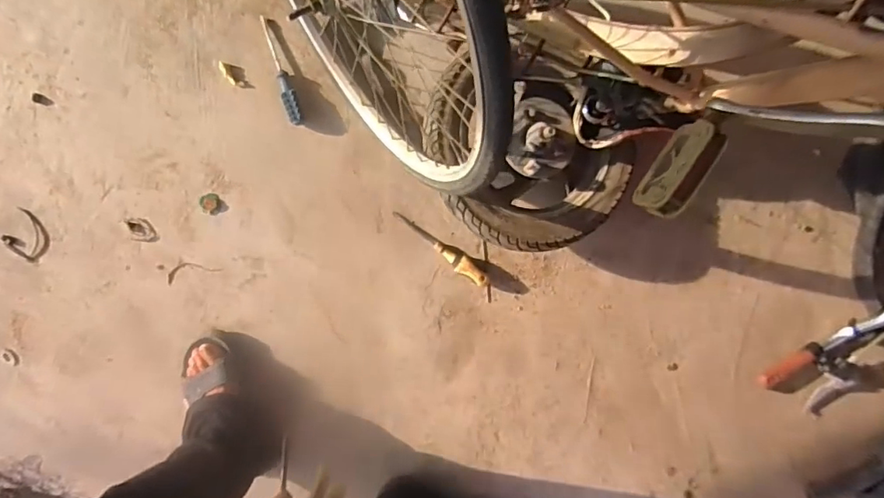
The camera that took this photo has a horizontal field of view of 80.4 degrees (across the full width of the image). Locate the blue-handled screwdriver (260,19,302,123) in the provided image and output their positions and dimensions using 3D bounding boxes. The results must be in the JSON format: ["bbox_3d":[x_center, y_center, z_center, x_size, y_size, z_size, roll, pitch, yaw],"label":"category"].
[{"bbox_3d":[-0.287,-0.317,0.932,0.028,0.030,0.194,-15,94,-2],"label":"blue-handled screwdriver"}]

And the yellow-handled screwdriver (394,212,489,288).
[{"bbox_3d":[0.003,-0.001,0.973,0.215,0.028,0.032,42,95,-6],"label":"yellow-handled screwdriver"}]

